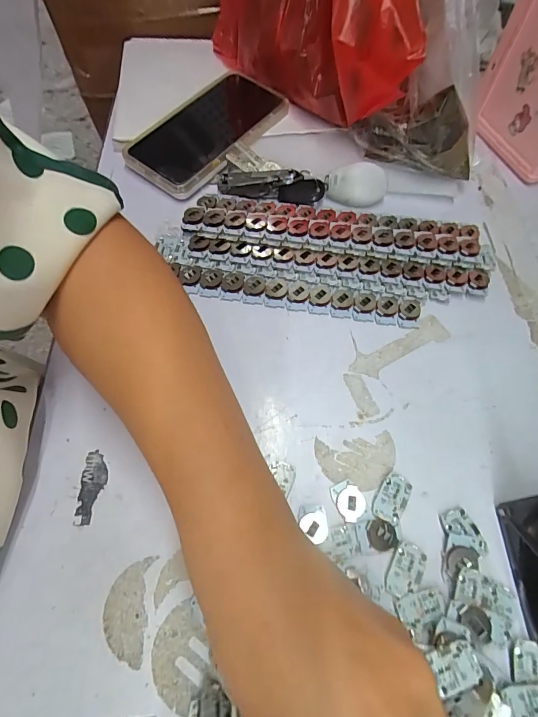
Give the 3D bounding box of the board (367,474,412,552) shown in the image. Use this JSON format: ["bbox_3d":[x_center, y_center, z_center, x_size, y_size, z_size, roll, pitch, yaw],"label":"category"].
[{"bbox_3d":[0.076,0.096,0.246,0.019,0.004,0.047,22,65,9],"label":"board"}]

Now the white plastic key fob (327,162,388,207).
[{"bbox_3d":[0.082,-0.162,0.366,0.055,0.014,0.037,-2,101,-3],"label":"white plastic key fob"}]

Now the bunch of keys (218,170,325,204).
[{"bbox_3d":[0.001,-0.159,0.359,0.095,0.017,0.029,12,64,4],"label":"bunch of keys"}]

